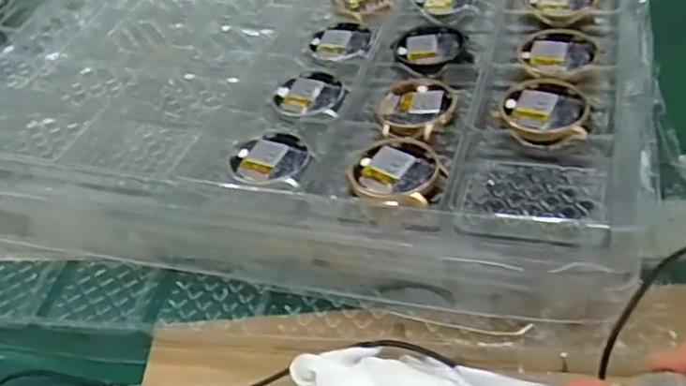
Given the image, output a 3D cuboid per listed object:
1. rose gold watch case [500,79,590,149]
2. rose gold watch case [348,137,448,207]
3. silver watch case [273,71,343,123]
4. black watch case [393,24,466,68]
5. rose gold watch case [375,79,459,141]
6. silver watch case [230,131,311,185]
[{"bbox_3d":[0.105,-0.043,0.324,0.042,0.006,0.051,-1,47,11],"label":"rose gold watch case"},{"bbox_3d":[0.027,-0.011,0.307,0.044,0.007,0.047,-40,52,-24],"label":"rose gold watch case"},{"bbox_3d":[-0.017,-0.056,0.365,0.046,0.005,0.040,31,60,34],"label":"silver watch case"},{"bbox_3d":[0.053,-0.092,0.388,0.041,0.005,0.038,-17,46,-4],"label":"black watch case"},{"bbox_3d":[0.041,-0.048,0.345,0.041,0.005,0.053,1,47,12],"label":"rose gold watch case"},{"bbox_3d":[-0.039,-0.019,0.330,0.042,0.006,0.040,8,49,19],"label":"silver watch case"}]

